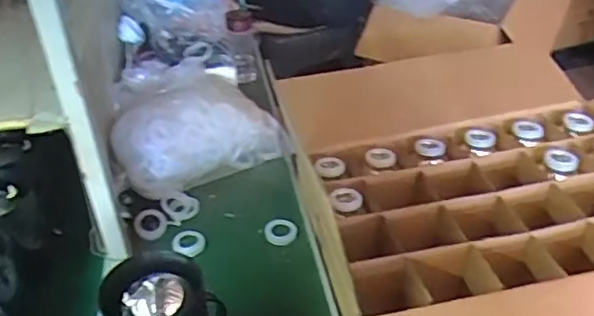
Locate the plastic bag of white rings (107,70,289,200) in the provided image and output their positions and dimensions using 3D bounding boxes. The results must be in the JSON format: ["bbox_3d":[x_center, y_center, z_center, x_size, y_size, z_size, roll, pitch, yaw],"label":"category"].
[{"bbox_3d":[-0.183,-0.043,1.081,0.313,0.184,0.184,-30,44,-31],"label":"plastic bag of white rings"}]

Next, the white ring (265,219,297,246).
[{"bbox_3d":[-0.029,0.131,1.011,0.057,0.018,0.050,-5,37,-3],"label":"white ring"}]

